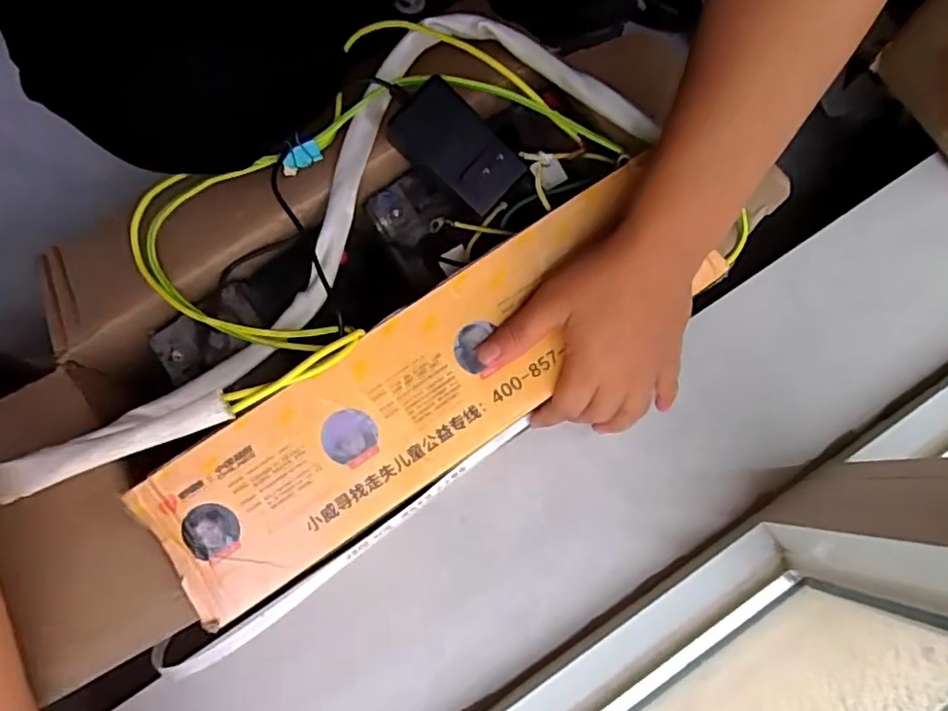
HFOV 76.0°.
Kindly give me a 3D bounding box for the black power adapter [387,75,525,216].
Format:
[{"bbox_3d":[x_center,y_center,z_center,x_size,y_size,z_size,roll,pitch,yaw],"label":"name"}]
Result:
[{"bbox_3d":[-0.010,-0.134,0.394,0.082,0.034,0.047,39,93,-2],"label":"black power adapter"}]

